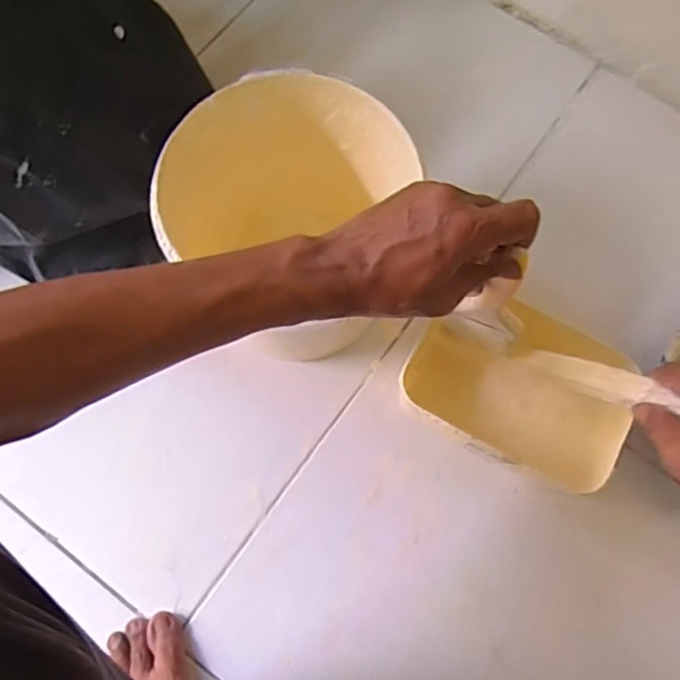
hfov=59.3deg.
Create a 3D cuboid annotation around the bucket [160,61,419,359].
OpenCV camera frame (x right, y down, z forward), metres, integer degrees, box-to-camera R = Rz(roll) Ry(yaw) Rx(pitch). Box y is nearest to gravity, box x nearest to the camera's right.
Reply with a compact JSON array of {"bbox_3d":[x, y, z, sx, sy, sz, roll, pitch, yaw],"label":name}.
[{"bbox_3d":[-0.039,-0.106,0.559,0.181,0.196,0.185,0,73,-1],"label":"bucket"}]

